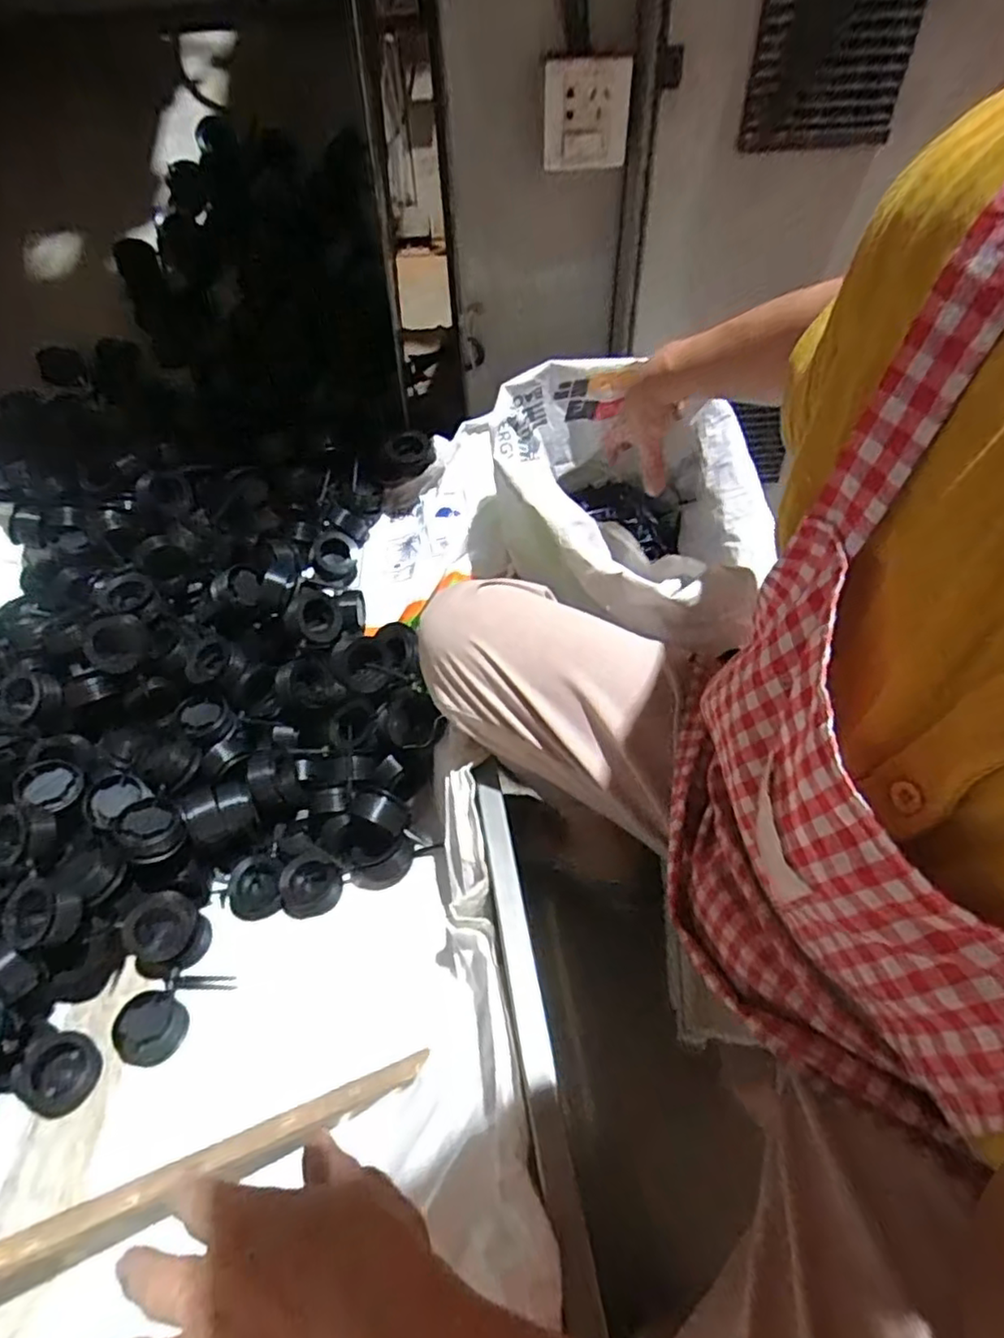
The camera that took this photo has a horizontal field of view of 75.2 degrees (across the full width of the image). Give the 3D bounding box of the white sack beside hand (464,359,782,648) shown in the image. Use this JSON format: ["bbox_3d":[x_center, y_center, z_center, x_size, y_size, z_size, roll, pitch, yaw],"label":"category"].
[{"bbox_3d":[0.128,-0.180,0.716,0.243,0.192,0.336,-28,52,-22],"label":"white sack beside hand"}]

